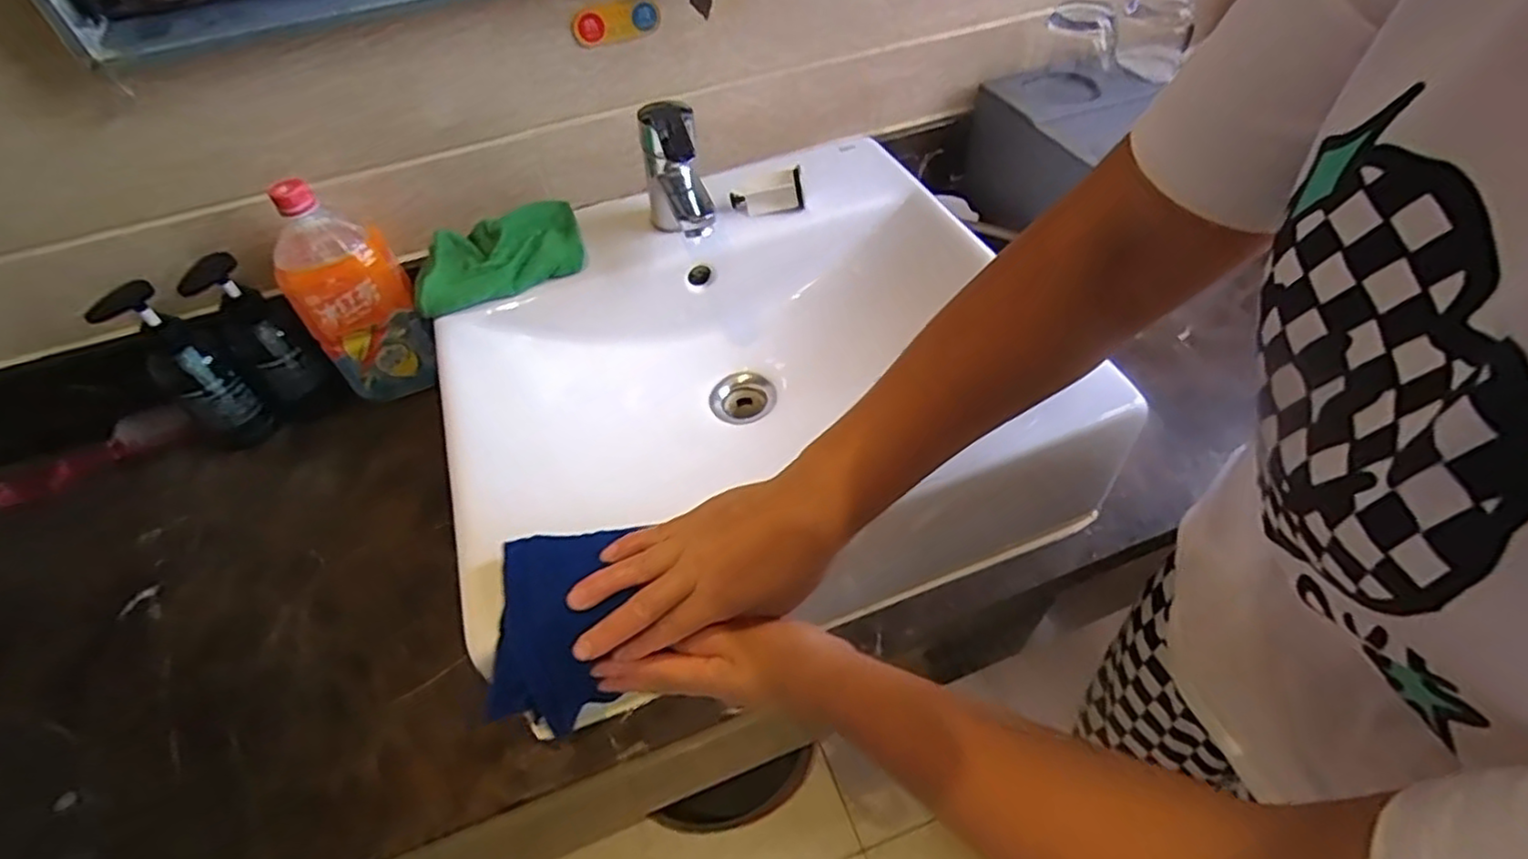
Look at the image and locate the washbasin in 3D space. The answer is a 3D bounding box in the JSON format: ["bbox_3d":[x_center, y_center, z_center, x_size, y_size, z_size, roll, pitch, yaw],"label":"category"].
[{"bbox_3d":[-0.013,-0.054,0.611,0.472,0.145,0.427,-19,51,-11],"label":"washbasin"}]

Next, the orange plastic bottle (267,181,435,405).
[{"bbox_3d":[-0.393,-0.132,0.665,0.099,0.204,0.082,-29,54,-19],"label":"orange plastic bottle"}]

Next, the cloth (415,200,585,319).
[{"bbox_3d":[-0.238,-0.157,0.623,0.146,0.036,0.082,-19,51,-11],"label":"cloth"}]

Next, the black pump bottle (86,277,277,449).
[{"bbox_3d":[-0.533,-0.055,0.654,0.058,0.162,0.061,29,58,26],"label":"black pump bottle"}]

